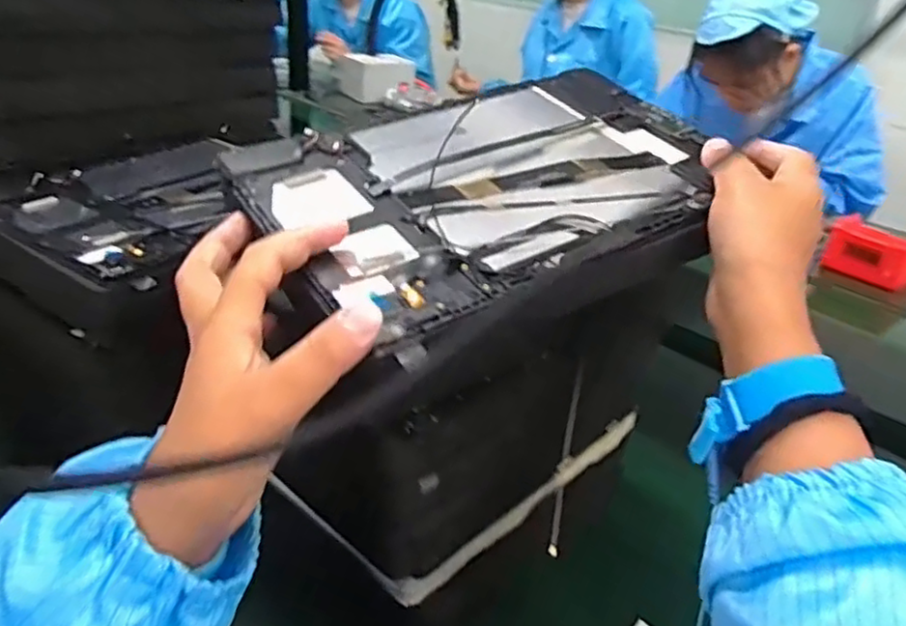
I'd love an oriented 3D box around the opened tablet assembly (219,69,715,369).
[{"bbox_3d":[0.026,-0.064,0.327,0.233,0.011,0.145,-25,51,-28],"label":"opened tablet assembly"}]

